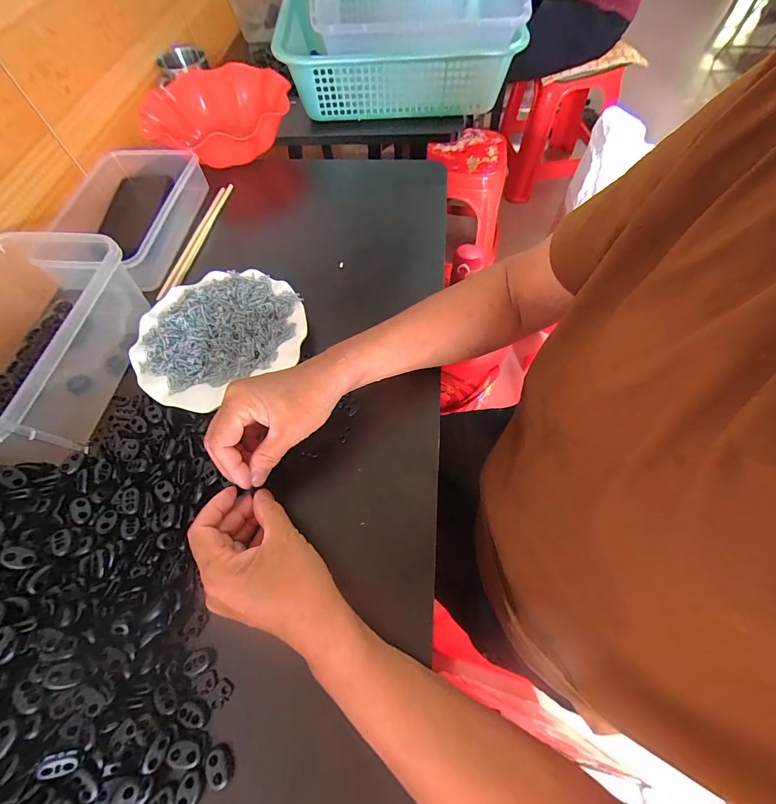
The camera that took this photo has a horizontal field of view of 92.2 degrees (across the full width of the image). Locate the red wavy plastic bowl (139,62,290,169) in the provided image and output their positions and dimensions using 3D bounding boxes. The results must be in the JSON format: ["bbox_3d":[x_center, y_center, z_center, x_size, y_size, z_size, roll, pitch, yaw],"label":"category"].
[{"bbox_3d":[-0.273,-0.464,0.611,0.220,0.065,0.229,-1,61,2],"label":"red wavy plastic bowl"}]

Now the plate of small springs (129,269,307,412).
[{"bbox_3d":[-0.187,-0.079,0.418,0.180,0.025,0.161,-30,64,-13],"label":"plate of small springs"}]

